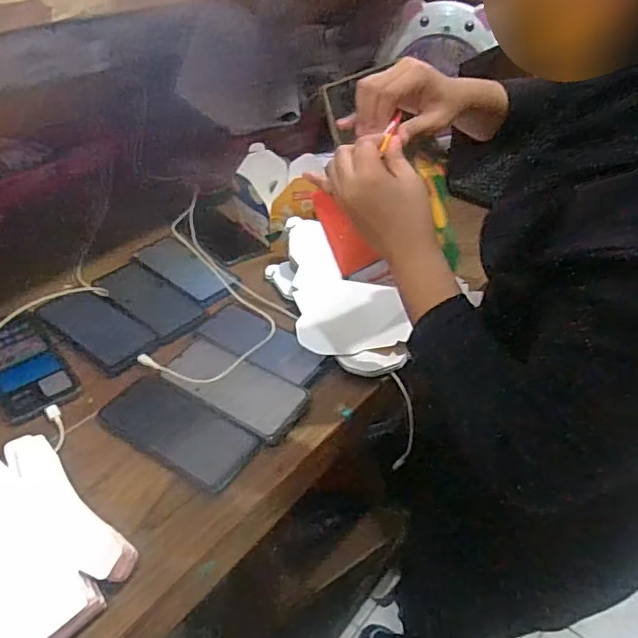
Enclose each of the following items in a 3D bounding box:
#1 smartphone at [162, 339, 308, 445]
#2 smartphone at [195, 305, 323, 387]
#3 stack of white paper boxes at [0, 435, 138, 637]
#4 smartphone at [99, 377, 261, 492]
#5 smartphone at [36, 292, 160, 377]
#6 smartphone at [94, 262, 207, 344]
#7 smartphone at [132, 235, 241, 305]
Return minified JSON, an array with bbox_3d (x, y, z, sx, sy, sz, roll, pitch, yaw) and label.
[{"bbox_3d":[-0.100,0.076,0.658,0.174,0.009,0.084,24,44,22],"label":"smartphone"},{"bbox_3d":[-0.071,0.030,0.719,0.166,0.008,0.067,28,45,26],"label":"smartphone"},{"bbox_3d":[-0.261,0.190,0.471,0.184,0.032,0.143,33,48,30],"label":"stack of white paper boxes"},{"bbox_3d":[-0.152,0.114,0.606,0.173,0.012,0.074,24,44,22],"label":"smartphone"},{"bbox_3d":[-0.281,0.009,0.720,0.156,0.015,0.081,26,45,24],"label":"smartphone"},{"bbox_3d":[-0.229,-0.026,0.768,0.161,0.014,0.071,32,47,30],"label":"smartphone"},{"bbox_3d":[-0.192,-0.070,0.820,0.165,0.012,0.078,31,46,28],"label":"smartphone"}]

